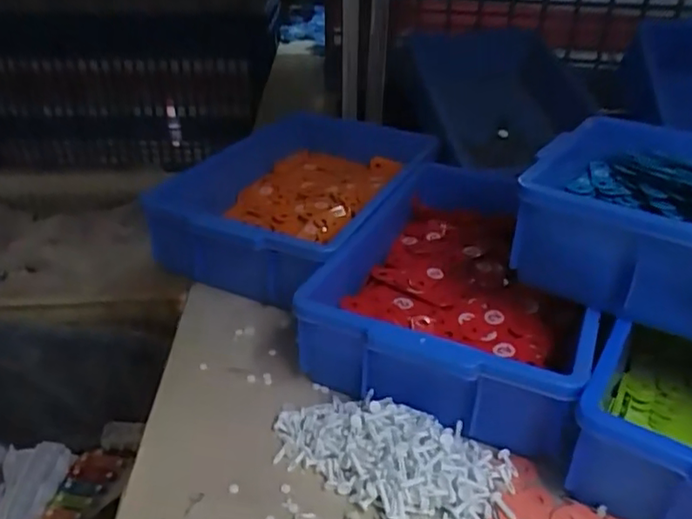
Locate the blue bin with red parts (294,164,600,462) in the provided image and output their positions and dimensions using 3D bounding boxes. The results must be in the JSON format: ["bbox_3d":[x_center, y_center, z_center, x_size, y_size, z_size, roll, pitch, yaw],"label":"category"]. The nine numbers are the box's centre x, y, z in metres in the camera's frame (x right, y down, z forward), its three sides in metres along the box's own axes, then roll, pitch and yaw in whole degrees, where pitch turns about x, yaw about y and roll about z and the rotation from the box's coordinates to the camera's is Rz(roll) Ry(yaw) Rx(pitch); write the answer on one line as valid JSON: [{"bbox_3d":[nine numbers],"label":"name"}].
[{"bbox_3d":[0.127,0.023,0.608,0.237,0.093,0.354,15,34,21],"label":"blue bin with red parts"}]

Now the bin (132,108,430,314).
[{"bbox_3d":[-0.058,-0.072,0.727,0.234,0.111,0.318,13,33,18],"label":"bin"}]

